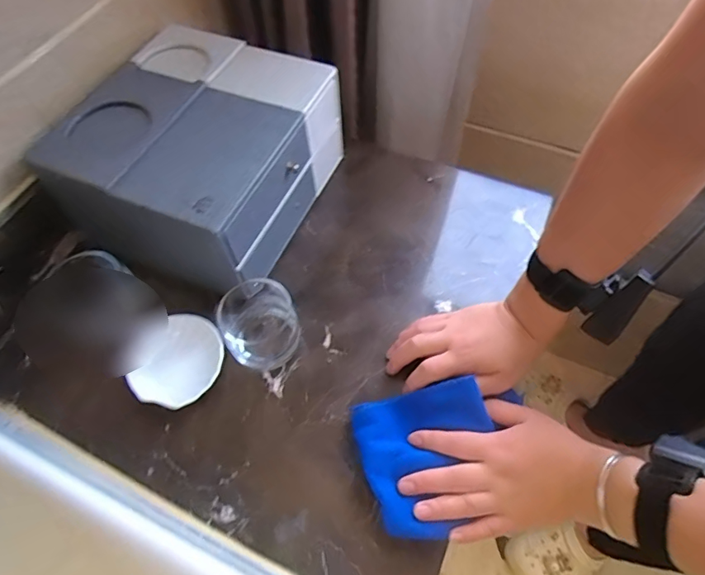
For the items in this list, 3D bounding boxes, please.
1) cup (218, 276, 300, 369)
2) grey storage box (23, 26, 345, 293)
[{"bbox_3d":[-0.090,0.039,0.463,0.071,0.075,0.065,-1,59,1],"label":"cup"},{"bbox_3d":[-0.163,-0.146,0.541,0.219,0.157,0.260,20,62,13],"label":"grey storage box"}]

